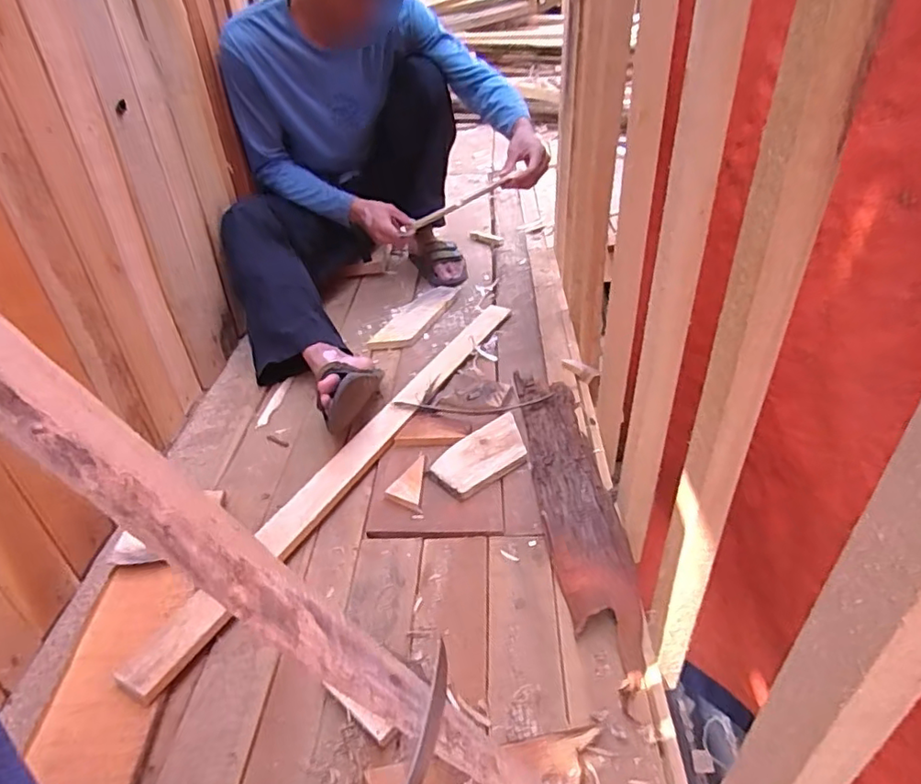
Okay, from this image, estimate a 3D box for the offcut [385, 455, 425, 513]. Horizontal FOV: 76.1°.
[{"bbox_3d":[-0.083,0.138,0.884,0.052,0.016,0.100,-3,37,2],"label":"offcut"}]

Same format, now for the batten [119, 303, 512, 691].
[{"bbox_3d":[-0.140,0.072,0.962,0.066,0.021,0.930,23,43,18],"label":"batten"}]

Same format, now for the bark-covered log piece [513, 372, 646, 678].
[{"bbox_3d":[0.158,0.128,0.862,0.102,0.044,0.551,-5,37,0],"label":"bark-covered log piece"}]

